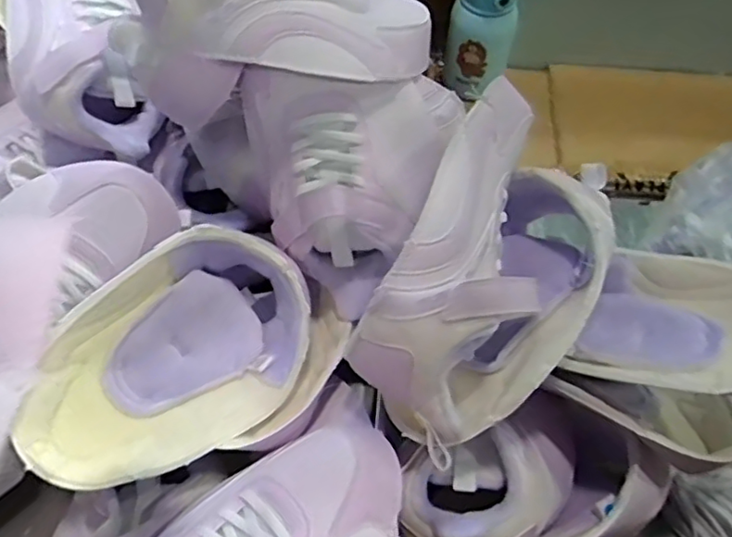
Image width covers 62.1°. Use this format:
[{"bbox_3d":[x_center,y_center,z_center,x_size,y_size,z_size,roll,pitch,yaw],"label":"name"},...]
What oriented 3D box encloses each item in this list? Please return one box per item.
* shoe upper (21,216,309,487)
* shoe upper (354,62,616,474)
[{"bbox_3d":[-0.138,0.065,0.454,0.229,0.089,0.144,-38,90,-29],"label":"shoe upper"},{"bbox_3d":[0.094,0.003,0.413,0.119,0.142,0.227,29,60,22],"label":"shoe upper"}]

